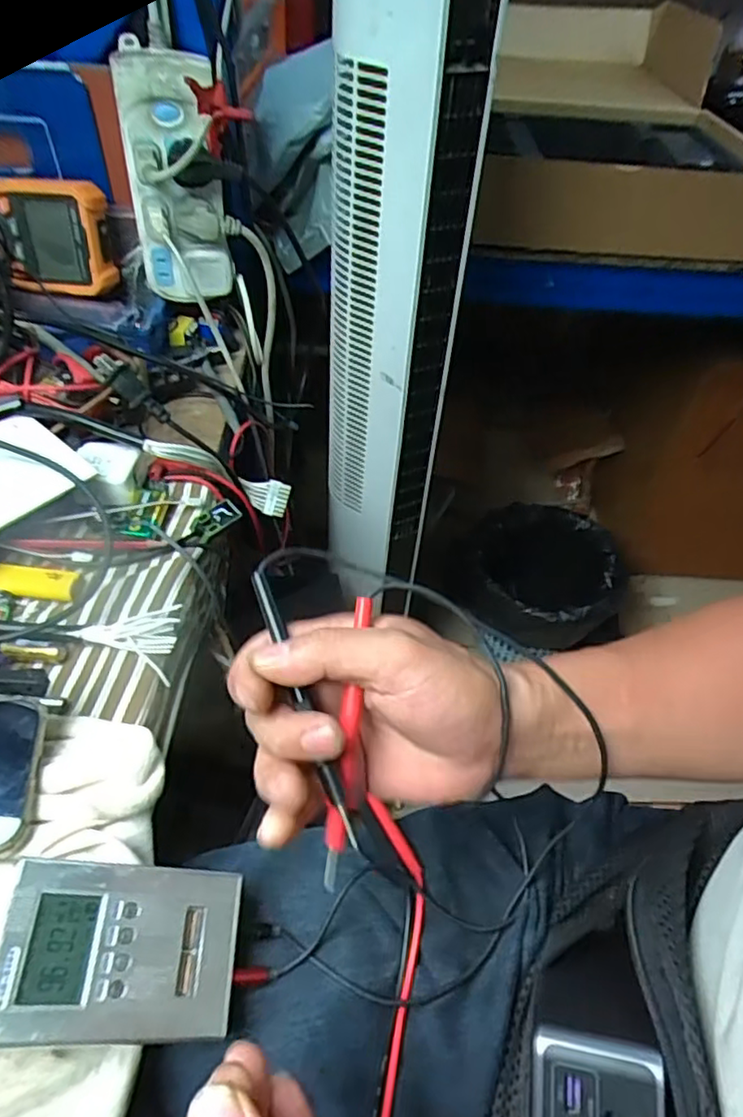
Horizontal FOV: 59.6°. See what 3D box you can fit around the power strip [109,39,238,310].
[{"bbox_3d":[-0.152,-0.289,0.503,0.072,0.171,0.033,5,48,-1],"label":"power strip"}]

